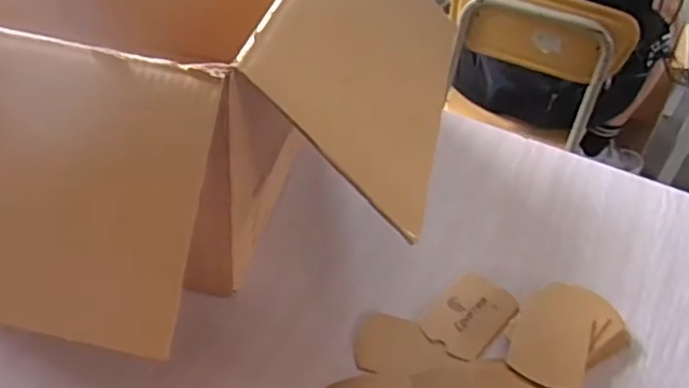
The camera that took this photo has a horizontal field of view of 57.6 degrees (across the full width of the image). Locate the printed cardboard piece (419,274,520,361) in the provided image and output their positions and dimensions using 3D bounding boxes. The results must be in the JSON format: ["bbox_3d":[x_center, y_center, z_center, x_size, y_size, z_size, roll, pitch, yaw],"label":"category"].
[{"bbox_3d":[0.111,0.105,0.551,0.059,0.005,0.092,30,48,25],"label":"printed cardboard piece"}]

